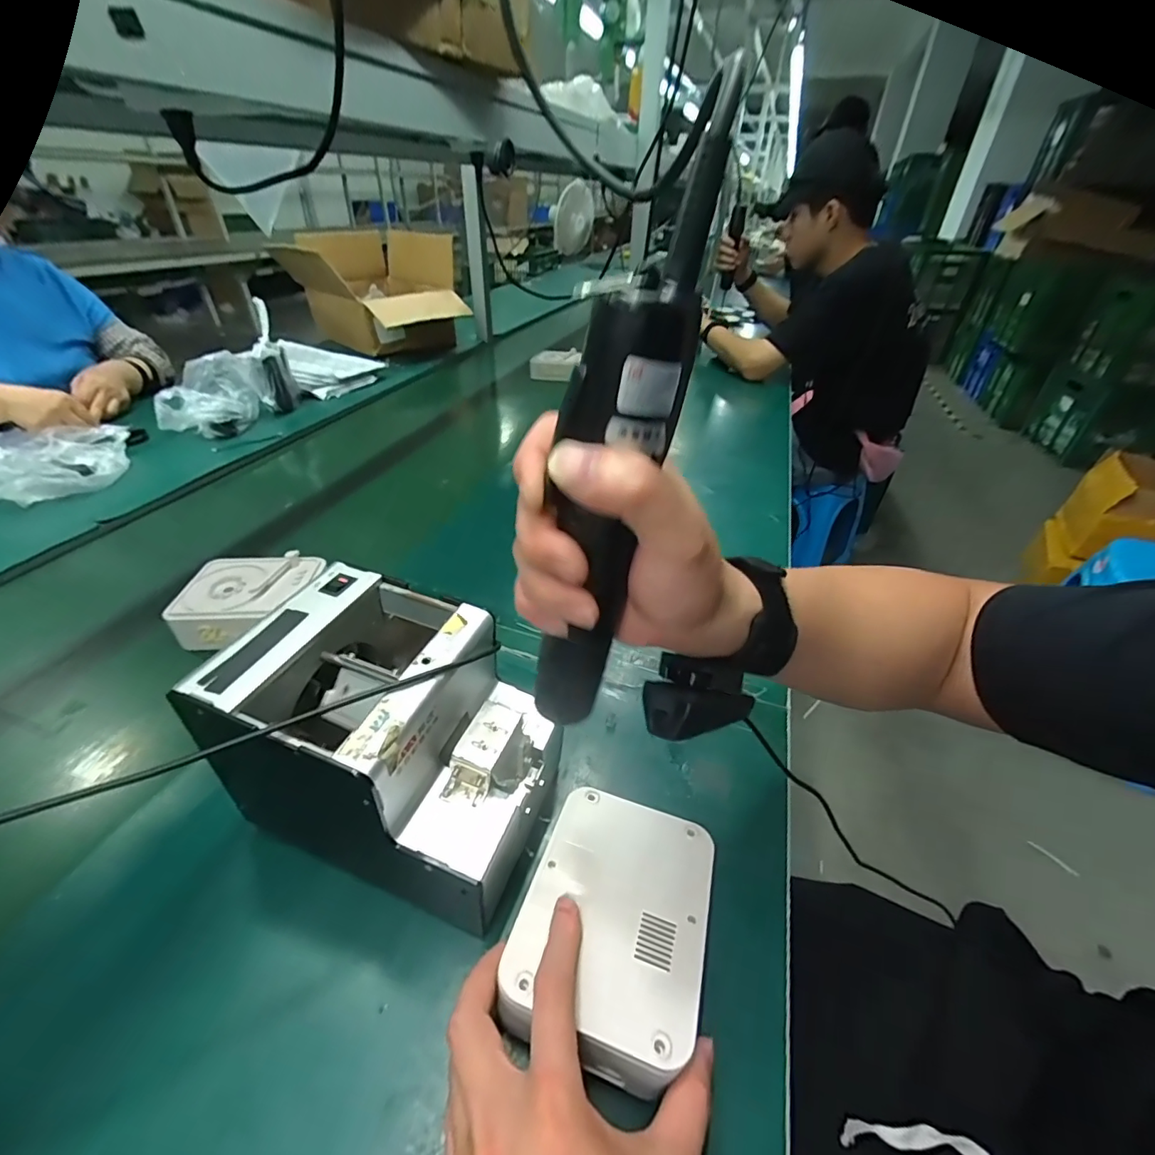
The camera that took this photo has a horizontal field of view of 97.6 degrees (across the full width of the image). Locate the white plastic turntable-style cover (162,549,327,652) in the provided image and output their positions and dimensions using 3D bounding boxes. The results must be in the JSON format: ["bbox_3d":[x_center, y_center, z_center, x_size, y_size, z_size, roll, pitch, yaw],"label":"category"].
[{"bbox_3d":[-0.334,0.021,0.517,0.113,0.046,0.096,0,38,-2],"label":"white plastic turntable-style cover"}]

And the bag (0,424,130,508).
[{"bbox_3d":[-0.771,-0.183,0.745,0.159,0.082,0.202,-20,43,-25],"label":"bag"}]

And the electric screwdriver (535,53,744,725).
[{"bbox_3d":[0.012,-0.039,0.192,0.035,0.223,0.030,28,29,28],"label":"electric screwdriver"}]

